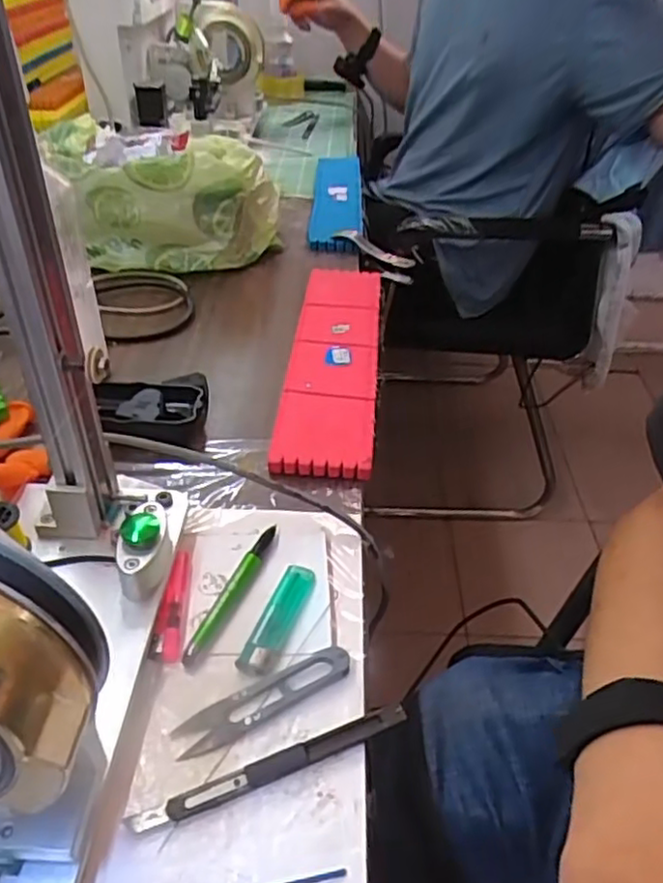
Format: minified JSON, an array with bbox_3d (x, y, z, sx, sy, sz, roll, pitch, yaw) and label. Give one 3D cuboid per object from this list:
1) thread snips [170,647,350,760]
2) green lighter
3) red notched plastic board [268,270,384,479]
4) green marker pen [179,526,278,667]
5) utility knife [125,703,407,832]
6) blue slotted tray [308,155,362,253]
[{"bbox_3d":[-0.037,0.143,0.377,0.103,0.008,0.023,-18,44,-24],"label":"thread snips"},{"bbox_3d":[-0.033,0.110,0.424,0.021,0.010,0.083,14,40,13],"label":"green lighter"},{"bbox_3d":[0.005,-0.086,0.666,0.081,0.024,0.349,5,39,2],"label":"red notched plastic board"},{"bbox_3d":[-0.062,0.094,0.433,0.014,0.009,0.118,14,40,14],"label":"green marker pen"},{"bbox_3d":[-0.029,0.165,0.344,0.144,0.011,0.012,-14,42,-20],"label":"utility knife"},{"bbox_3d":[0.009,-0.347,0.958,0.068,0.032,0.284,3,39,0],"label":"blue slotted tray"}]

